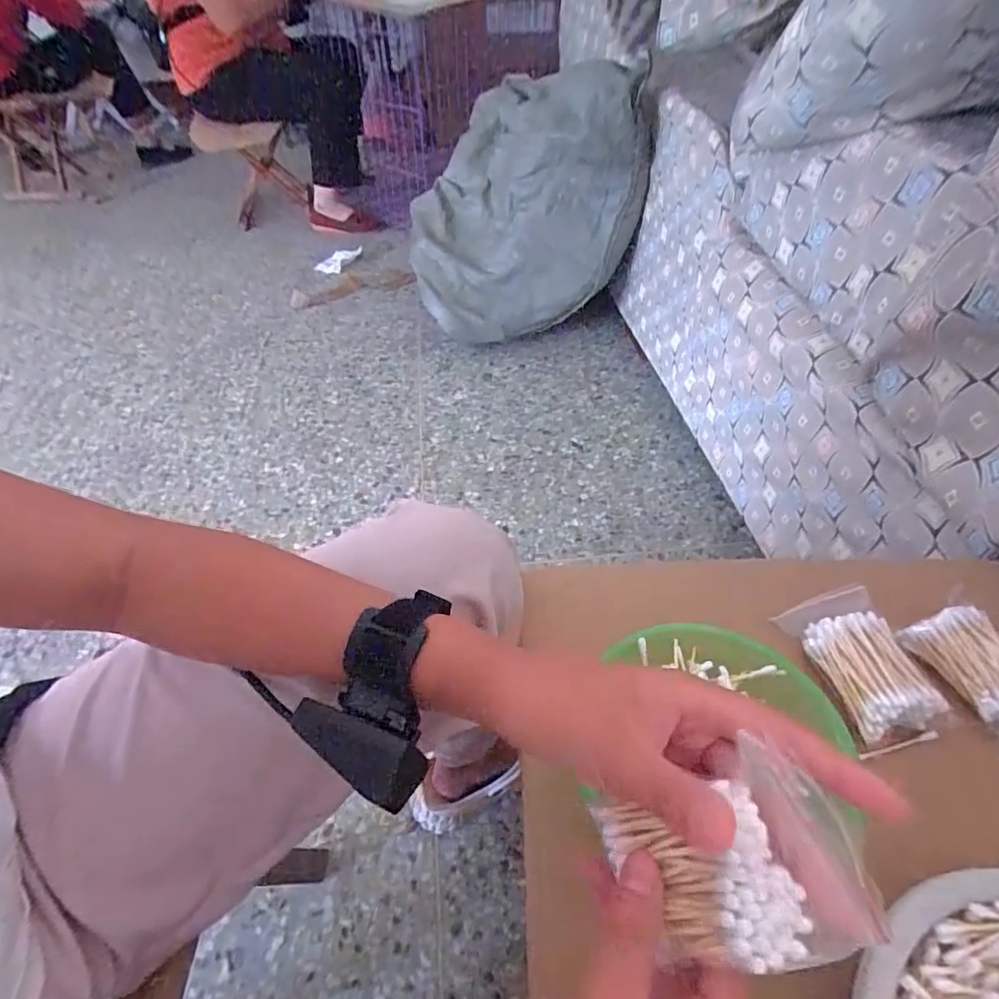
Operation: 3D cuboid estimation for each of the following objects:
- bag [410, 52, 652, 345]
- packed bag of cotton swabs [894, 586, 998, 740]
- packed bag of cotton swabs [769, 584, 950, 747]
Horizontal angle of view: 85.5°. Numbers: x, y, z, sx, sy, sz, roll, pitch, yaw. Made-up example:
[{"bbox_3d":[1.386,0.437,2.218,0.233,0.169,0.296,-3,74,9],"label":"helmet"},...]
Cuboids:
[{"bbox_3d":[0.038,-0.735,1.340,0.550,0.502,0.384,0,50,1],"label":"bag"},{"bbox_3d":[0.340,0.119,0.372,0.062,0.030,0.102,-41,56,3],"label":"packed bag of cotton swabs"},{"bbox_3d":[0.261,0.111,0.386,0.078,0.033,0.103,-11,50,-8],"label":"packed bag of cotton swabs"}]

